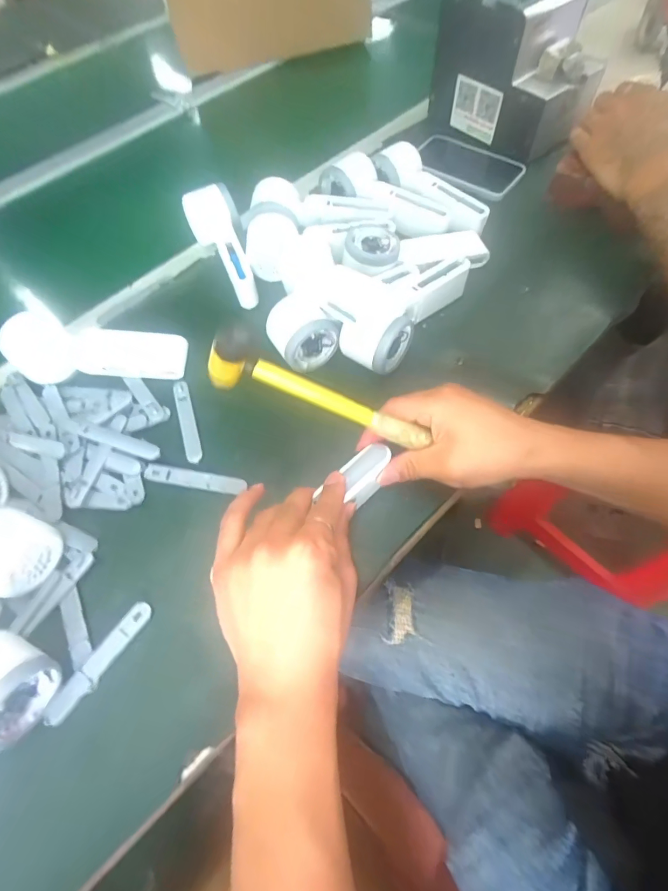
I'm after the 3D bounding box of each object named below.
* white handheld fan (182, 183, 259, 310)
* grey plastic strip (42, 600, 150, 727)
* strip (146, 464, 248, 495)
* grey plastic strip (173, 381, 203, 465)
[{"bbox_3d":[-0.129,-0.228,0.497,0.056,0.057,0.146,-18,62,-6],"label":"white handheld fan"},{"bbox_3d":[-0.173,0.160,0.320,0.018,0.005,0.093,31,68,18],"label":"grey plastic strip"},{"bbox_3d":[-0.125,0.029,0.384,0.089,0.006,0.016,8,63,8],"label":"strip"},{"bbox_3d":[-0.143,-0.025,0.421,0.015,0.006,0.093,-19,62,-6],"label":"grey plastic strip"}]

